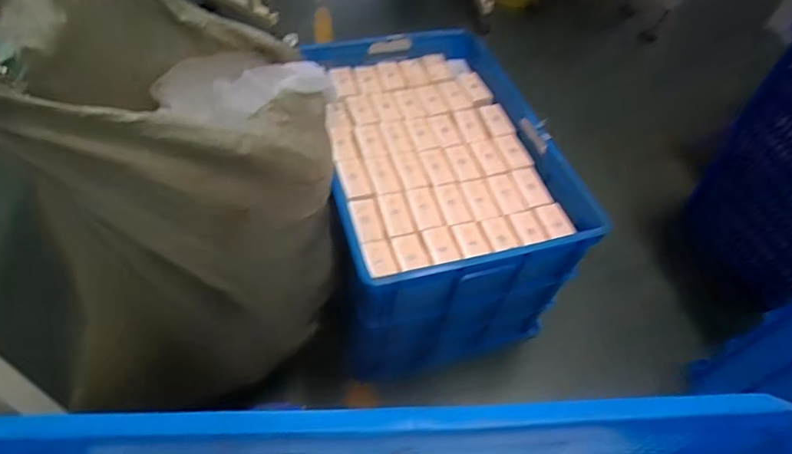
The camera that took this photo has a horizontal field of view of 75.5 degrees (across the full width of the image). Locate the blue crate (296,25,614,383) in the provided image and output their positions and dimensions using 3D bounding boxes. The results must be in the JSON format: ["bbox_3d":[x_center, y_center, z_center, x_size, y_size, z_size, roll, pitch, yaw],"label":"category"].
[{"bbox_3d":[0.080,-0.118,1.389,0.531,0.388,0.797,-9,54,-13],"label":"blue crate"}]

